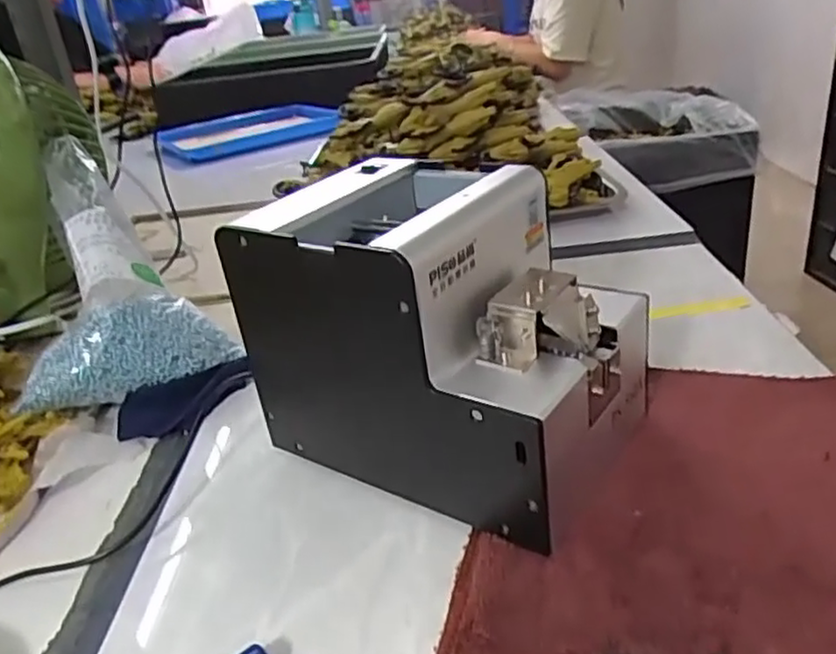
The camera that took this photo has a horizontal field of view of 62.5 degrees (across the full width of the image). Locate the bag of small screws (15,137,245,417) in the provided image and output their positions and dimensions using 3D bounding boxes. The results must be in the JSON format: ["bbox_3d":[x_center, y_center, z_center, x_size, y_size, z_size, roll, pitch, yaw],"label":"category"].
[{"bbox_3d":[-0.233,-0.054,0.513,0.131,0.050,0.229,-16,61,-20],"label":"bag of small screws"}]

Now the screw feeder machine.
[{"bbox_3d":[0.011,-0.003,0.366,0.185,0.135,0.118,13,33,33],"label":"screw feeder machine"}]

